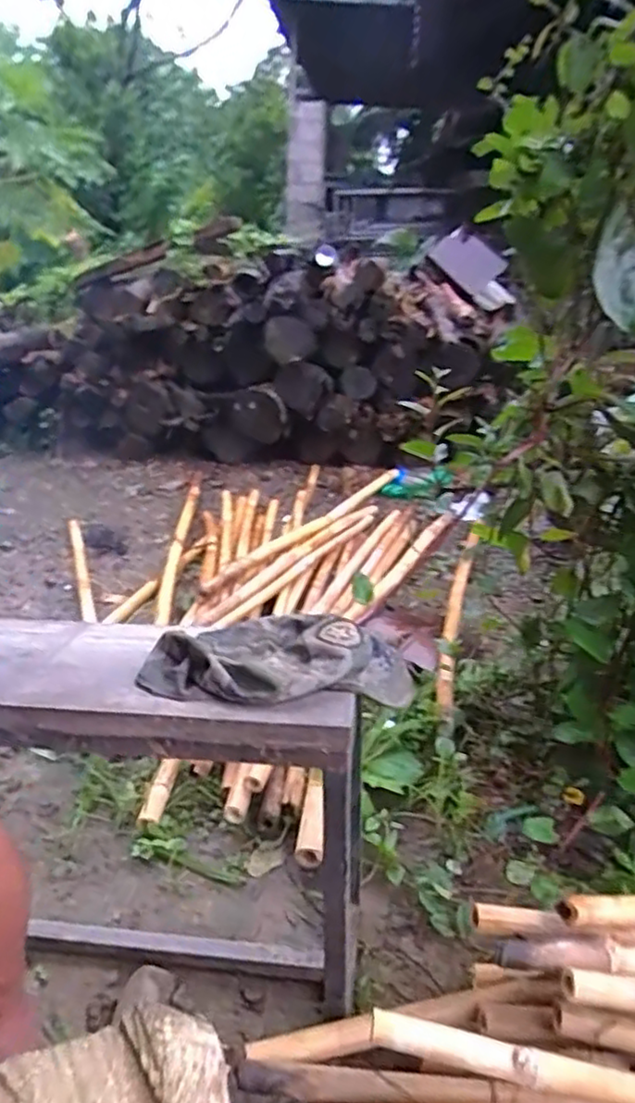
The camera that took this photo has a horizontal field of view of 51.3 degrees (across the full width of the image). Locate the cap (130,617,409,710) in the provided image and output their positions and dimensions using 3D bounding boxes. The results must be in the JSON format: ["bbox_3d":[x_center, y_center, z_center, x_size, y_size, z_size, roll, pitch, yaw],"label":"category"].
[{"bbox_3d":[-0.040,0.108,0.701,0.273,0.058,0.152,1,28,-5],"label":"cap"}]

